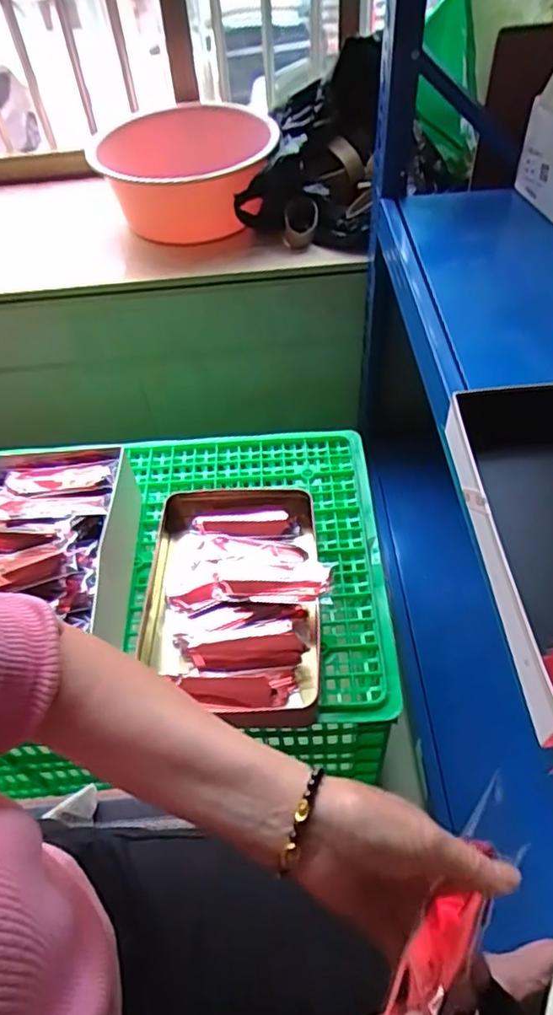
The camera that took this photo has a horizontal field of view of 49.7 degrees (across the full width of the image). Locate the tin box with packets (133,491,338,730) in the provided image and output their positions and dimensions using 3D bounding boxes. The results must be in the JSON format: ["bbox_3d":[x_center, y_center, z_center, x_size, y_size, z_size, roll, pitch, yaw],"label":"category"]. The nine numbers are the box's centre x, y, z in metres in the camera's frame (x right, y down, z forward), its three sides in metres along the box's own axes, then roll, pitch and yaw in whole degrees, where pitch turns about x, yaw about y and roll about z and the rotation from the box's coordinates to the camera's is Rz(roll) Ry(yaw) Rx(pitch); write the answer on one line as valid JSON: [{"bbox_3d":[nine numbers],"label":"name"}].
[{"bbox_3d":[-0.053,0.108,0.743,0.228,0.066,0.304,-3,51,3],"label":"tin box with packets"}]

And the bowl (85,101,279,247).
[{"bbox_3d":[-0.183,-0.660,1.194,0.358,0.172,0.344,-2,51,3],"label":"bowl"}]

